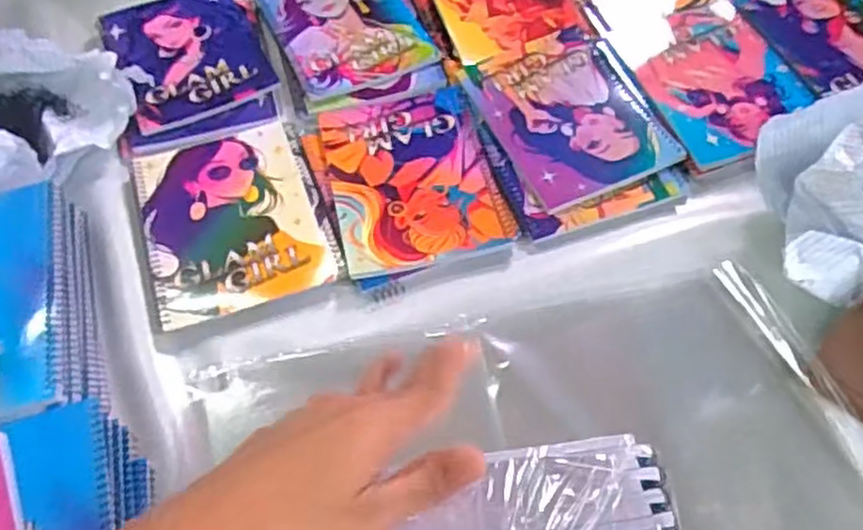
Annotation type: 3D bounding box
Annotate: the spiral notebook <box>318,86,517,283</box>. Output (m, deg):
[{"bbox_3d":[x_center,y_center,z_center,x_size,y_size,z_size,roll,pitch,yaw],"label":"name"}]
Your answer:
[{"bbox_3d":[-0.019,-0.086,0.675,0.150,0.008,0.203,-12,58,-6],"label":"spiral notebook"}]

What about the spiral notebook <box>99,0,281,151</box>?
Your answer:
[{"bbox_3d":[-0.261,-0.221,0.770,0.153,0.013,0.233,-20,59,-11],"label":"spiral notebook"}]

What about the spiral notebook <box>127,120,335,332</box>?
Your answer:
[{"bbox_3d":[-0.185,-0.048,0.654,0.148,0.008,0.200,-17,59,-10],"label":"spiral notebook"}]

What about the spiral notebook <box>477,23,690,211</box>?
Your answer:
[{"bbox_3d":[0.142,-0.153,0.709,0.145,0.007,0.200,-17,59,-9],"label":"spiral notebook"}]

